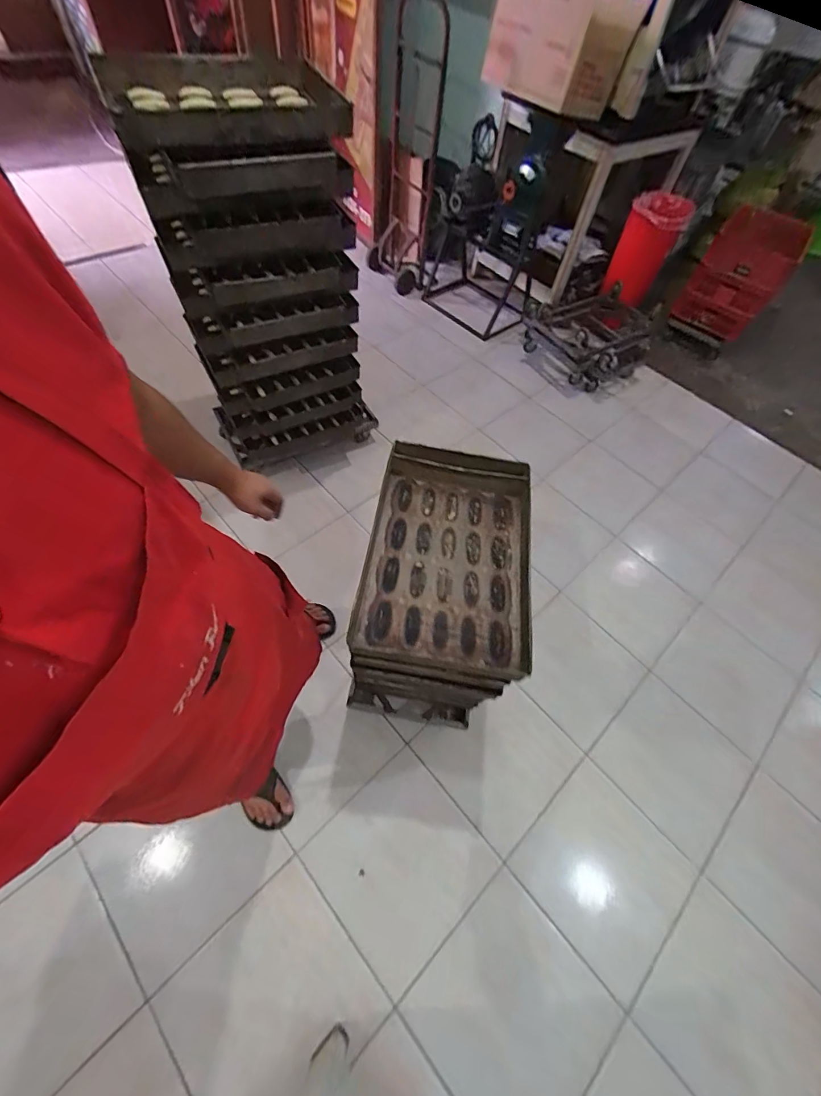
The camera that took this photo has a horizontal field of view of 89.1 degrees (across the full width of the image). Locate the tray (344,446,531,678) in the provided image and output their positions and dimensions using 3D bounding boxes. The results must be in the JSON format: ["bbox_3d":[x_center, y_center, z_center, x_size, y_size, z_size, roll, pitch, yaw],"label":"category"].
[{"bbox_3d":[0.095,0.008,0.976,0.384,0.086,0.541,9,59,1],"label":"tray"}]

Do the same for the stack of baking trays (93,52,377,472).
[{"bbox_3d":[-0.456,-0.787,1.413,0.531,1.040,0.418,-17,61,-15],"label":"stack of baking trays"}]

